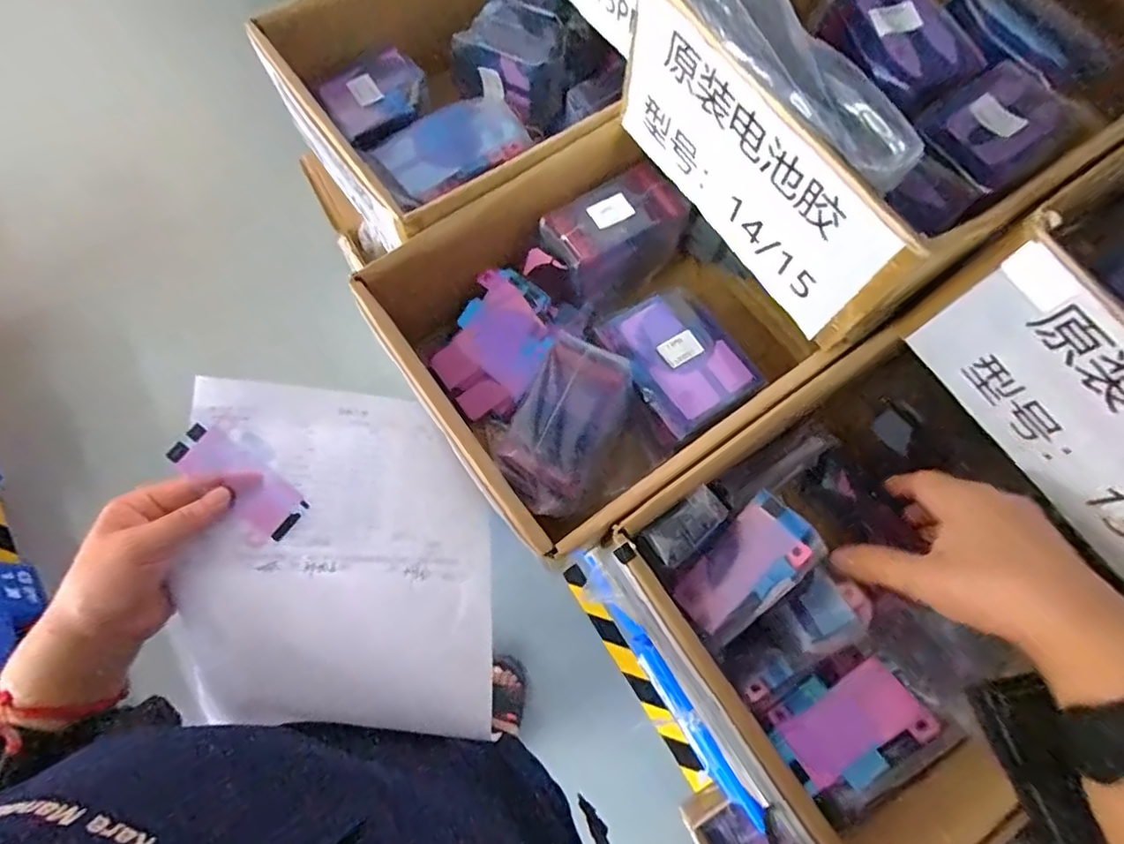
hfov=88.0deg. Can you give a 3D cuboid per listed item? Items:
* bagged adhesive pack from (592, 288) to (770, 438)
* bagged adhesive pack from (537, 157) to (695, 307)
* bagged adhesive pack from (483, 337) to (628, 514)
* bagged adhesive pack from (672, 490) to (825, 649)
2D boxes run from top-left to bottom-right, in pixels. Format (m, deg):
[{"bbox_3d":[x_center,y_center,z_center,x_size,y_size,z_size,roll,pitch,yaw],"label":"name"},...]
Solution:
[{"bbox_3d":[0.085,-0.048,0.418,0.078,0.019,0.102,-32,76,-11],"label":"bagged adhesive pack"},{"bbox_3d":[0.039,-0.139,0.443,0.107,0.060,0.069,-30,76,-11],"label":"bagged adhesive pack"},{"bbox_3d":[0.000,0.000,0.371,0.064,0.022,0.112,27,73,6],"label":"bagged adhesive pack"},{"bbox_3d":[0.111,0.089,0.351,0.087,0.015,0.049,-44,57,3],"label":"bagged adhesive pack"}]

